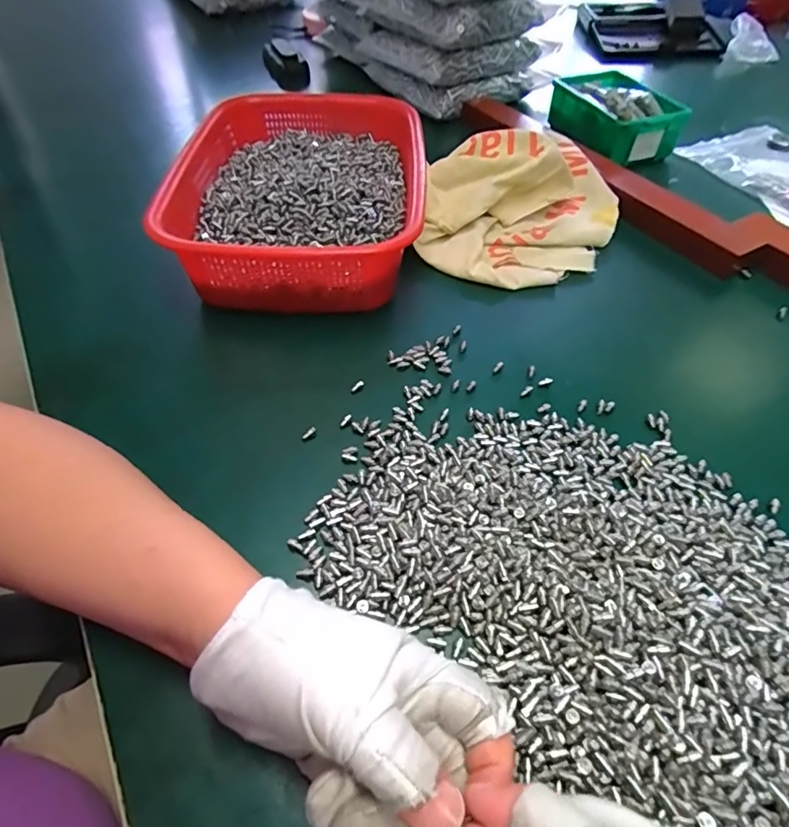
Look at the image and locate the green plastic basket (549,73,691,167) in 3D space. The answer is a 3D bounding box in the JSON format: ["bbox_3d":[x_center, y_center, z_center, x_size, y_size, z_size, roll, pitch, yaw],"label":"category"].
[{"bbox_3d":[0.262,-0.359,0.598,0.107,0.050,0.156,-19,53,-14],"label":"green plastic basket"}]

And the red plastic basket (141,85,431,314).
[{"bbox_3d":[-0.080,-0.201,0.455,0.203,0.075,0.286,2,51,2],"label":"red plastic basket"}]

